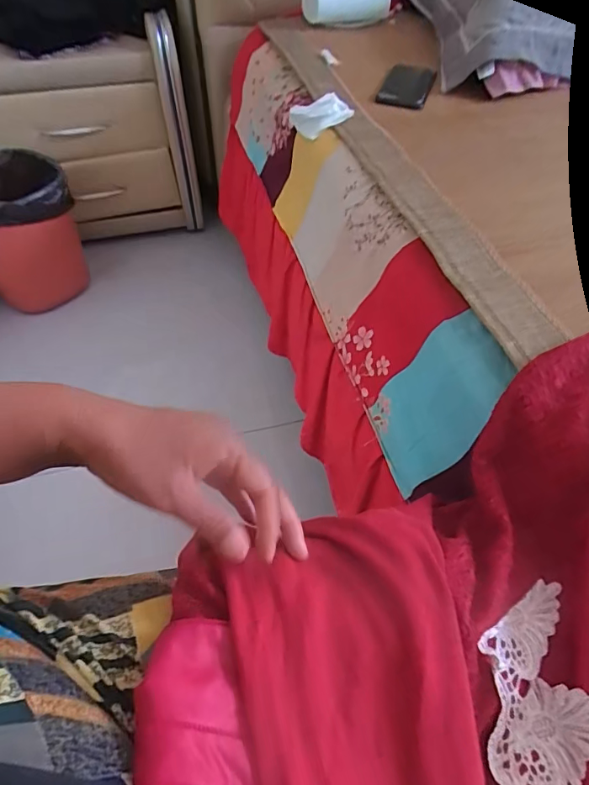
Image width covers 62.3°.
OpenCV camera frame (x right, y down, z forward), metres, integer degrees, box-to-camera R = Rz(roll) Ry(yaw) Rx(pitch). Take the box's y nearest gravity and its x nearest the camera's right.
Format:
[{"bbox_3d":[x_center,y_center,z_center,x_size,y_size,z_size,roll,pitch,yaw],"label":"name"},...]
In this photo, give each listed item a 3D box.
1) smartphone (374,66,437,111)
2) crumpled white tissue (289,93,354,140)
[{"bbox_3d":[0.177,-0.483,0.764,0.073,0.013,0.124,17,61,9],"label":"smartphone"},{"bbox_3d":[0.035,-0.410,0.727,0.099,0.048,0.029,3,44,33],"label":"crumpled white tissue"}]

